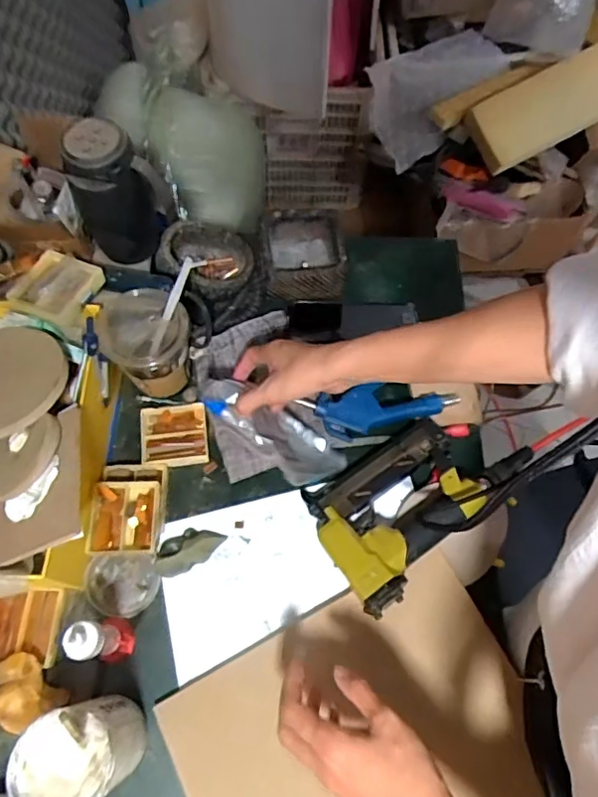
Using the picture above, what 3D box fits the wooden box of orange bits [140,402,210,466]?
[{"bbox_3d":[-0.145,0.043,0.645,0.075,0.014,0.072,-5,67,-4],"label":"wooden box of orange bits"}]

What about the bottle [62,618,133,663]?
[{"bbox_3d":[-0.177,0.221,0.510,0.045,0.113,0.039,-16,68,-9],"label":"bottle"}]

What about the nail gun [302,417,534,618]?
[{"bbox_3d":[0.122,0.104,0.599,0.224,0.053,0.135,-36,72,-16],"label":"nail gun"}]

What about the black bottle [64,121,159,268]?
[{"bbox_3d":[-0.192,-0.202,0.574,0.070,0.148,0.060,-26,70,-12],"label":"black bottle"}]

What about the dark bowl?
[{"bbox_3d":[-0.116,-0.171,0.696,0.111,0.063,0.091,0,66,-2],"label":"dark bowl"}]

